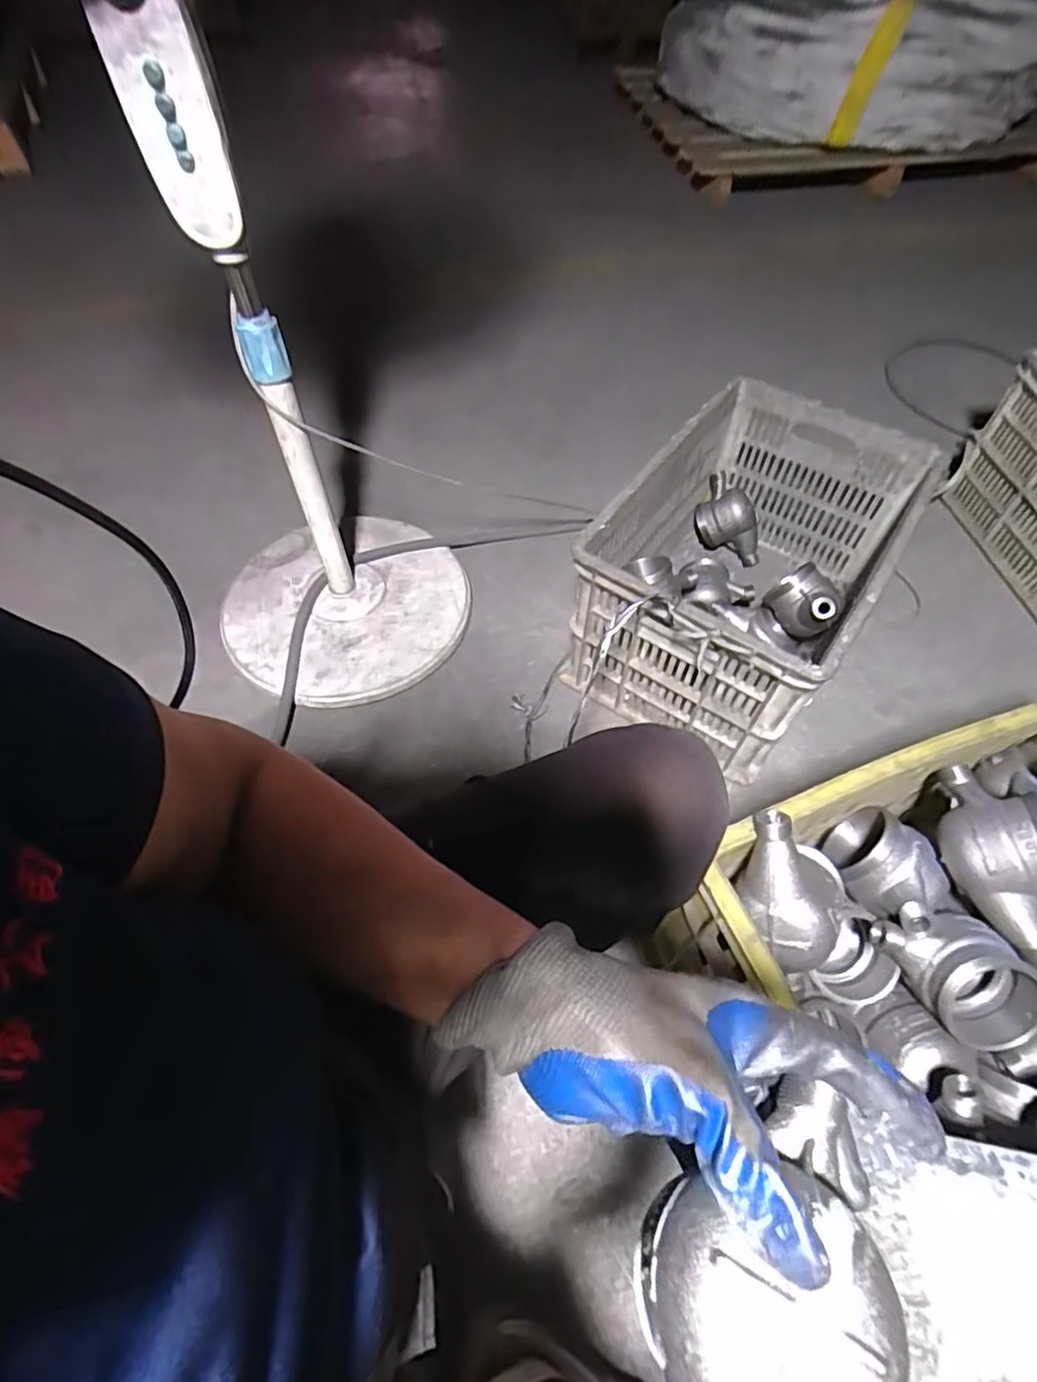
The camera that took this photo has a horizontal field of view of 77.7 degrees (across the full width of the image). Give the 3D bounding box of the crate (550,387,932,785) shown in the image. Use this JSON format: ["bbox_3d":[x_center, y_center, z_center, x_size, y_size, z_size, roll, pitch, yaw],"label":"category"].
[{"bbox_3d":[0.313,-0.164,0.915,0.316,0.270,0.460,30,61,17],"label":"crate"}]

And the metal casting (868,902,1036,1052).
[{"bbox_3d":[0.362,0.230,0.532,0.070,0.074,0.123,-34,63,-20],"label":"metal casting"}]

